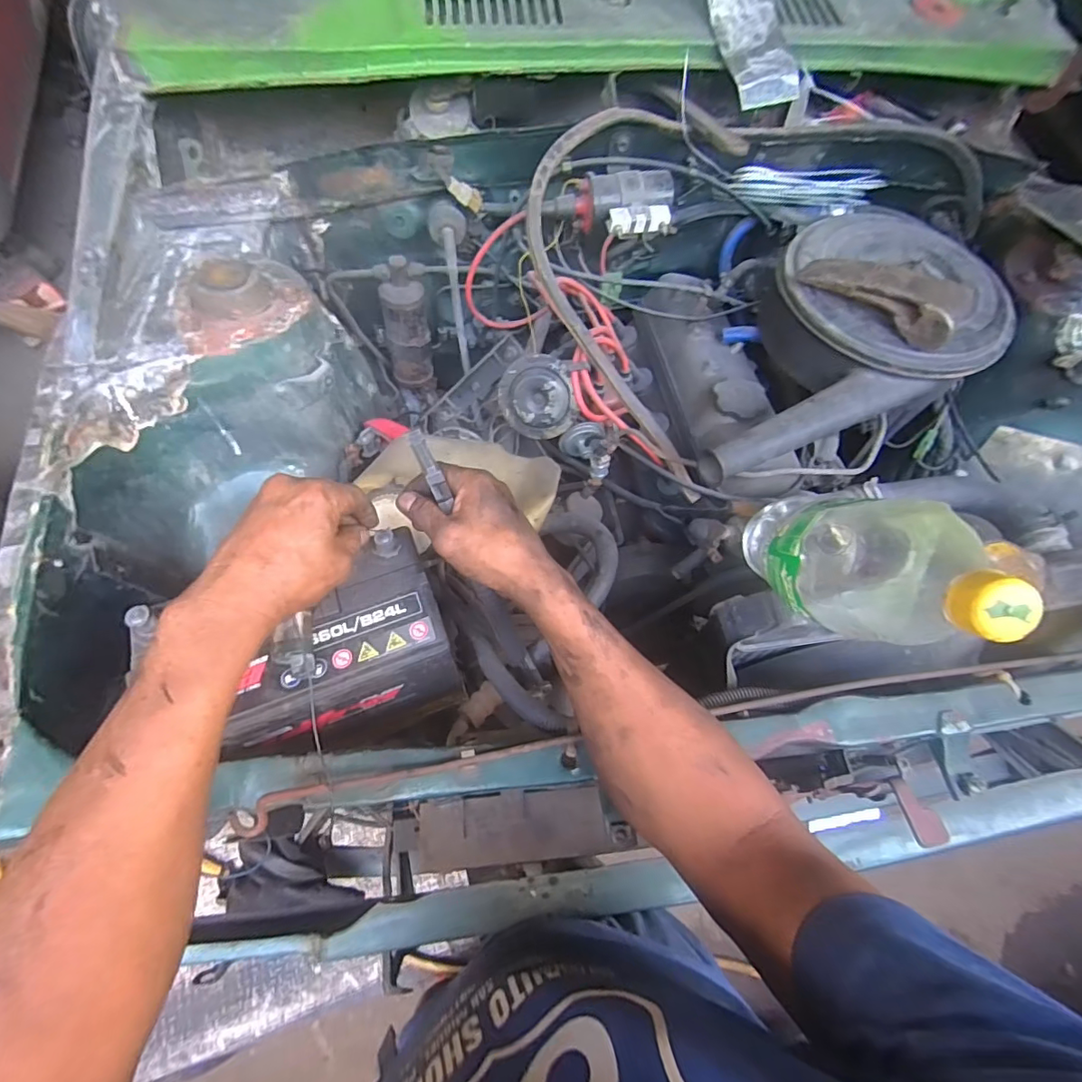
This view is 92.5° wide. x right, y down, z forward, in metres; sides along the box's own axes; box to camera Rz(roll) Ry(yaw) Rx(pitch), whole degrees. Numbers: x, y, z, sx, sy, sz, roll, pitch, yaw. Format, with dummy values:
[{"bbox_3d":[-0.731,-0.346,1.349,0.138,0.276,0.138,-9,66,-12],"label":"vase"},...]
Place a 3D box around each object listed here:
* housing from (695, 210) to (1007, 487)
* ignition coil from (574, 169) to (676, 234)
[{"bbox_3d":[0.307,-0.236,0.563,0.399,0.115,0.235,-21,71,-11],"label":"housing"},{"bbox_3d":[0.102,-0.419,0.642,0.126,0.047,0.051,-10,69,-7],"label":"ignition coil"}]

